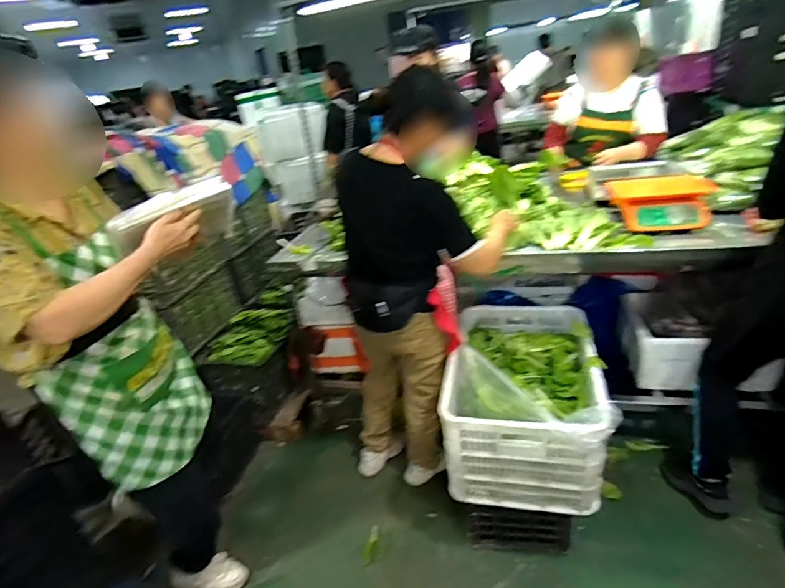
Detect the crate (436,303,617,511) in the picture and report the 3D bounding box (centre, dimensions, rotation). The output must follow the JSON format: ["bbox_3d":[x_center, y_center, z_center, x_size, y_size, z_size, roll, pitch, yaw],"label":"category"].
[{"bbox_3d":[0.414,0.316,1.431,0.428,0.339,0.597,0,28,16],"label":"crate"}]

